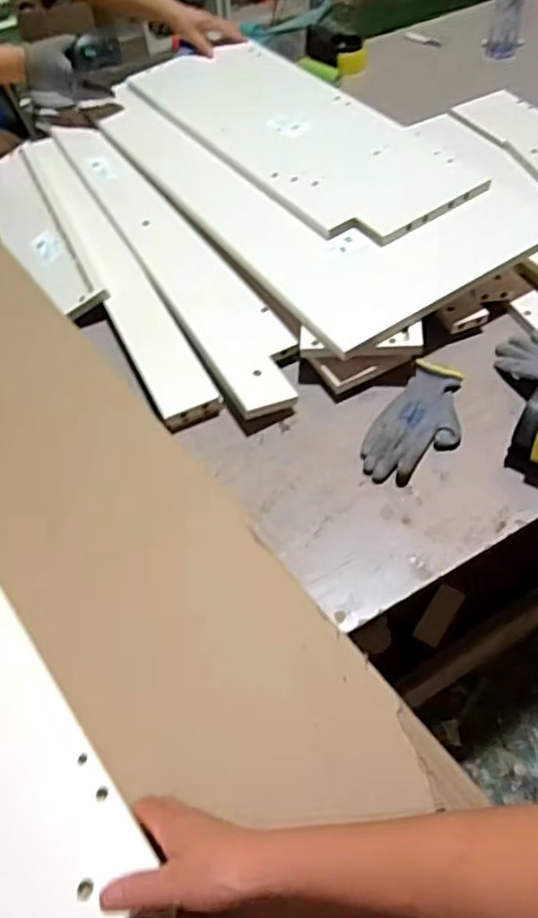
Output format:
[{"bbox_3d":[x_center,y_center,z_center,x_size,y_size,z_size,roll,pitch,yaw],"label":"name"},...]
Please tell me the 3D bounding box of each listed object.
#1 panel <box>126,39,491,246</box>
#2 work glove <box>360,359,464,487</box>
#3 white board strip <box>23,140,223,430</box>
[{"bbox_3d":[0.048,-0.596,1.139,0.293,0.025,0.710,-33,58,-13],"label":"panel"},{"bbox_3d":[0.201,-0.049,0.849,0.102,0.022,0.205,24,60,19],"label":"work glove"},{"bbox_3d":[-0.263,-0.330,1.030,0.082,0.020,0.712,-26,62,-10],"label":"white board strip"}]

